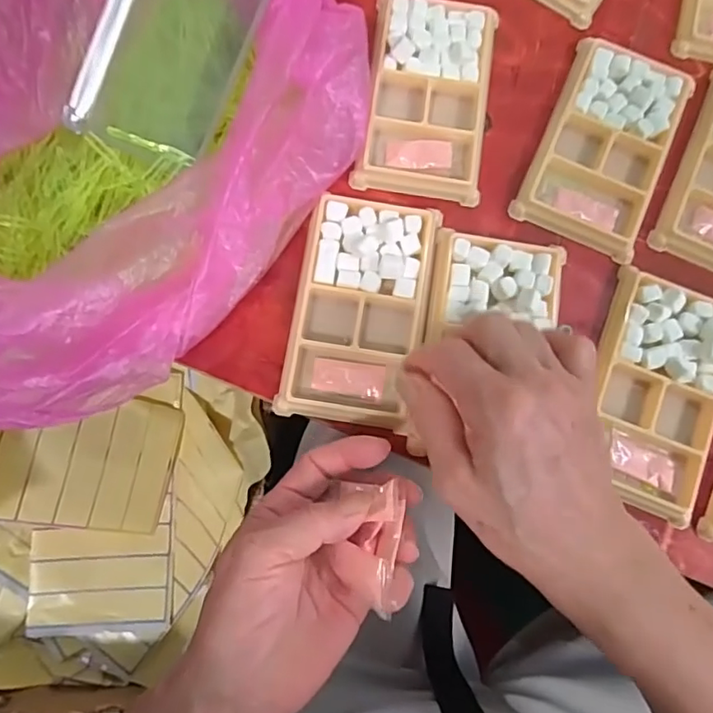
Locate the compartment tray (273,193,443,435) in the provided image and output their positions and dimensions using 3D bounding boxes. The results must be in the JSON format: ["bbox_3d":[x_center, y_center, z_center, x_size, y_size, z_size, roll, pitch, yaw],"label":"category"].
[{"bbox_3d":[0.003,-0.028,0.332,0.076,0.015,0.134,10,79,0],"label":"compartment tray"}]

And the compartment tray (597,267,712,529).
[{"bbox_3d":[0.176,0.021,0.331,0.073,0.015,0.133,20,79,2],"label":"compartment tray"}]

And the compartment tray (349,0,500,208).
[{"bbox_3d":[0.046,-0.168,0.360,0.077,0.016,0.134,9,79,-1],"label":"compartment tray"}]

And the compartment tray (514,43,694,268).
[{"bbox_3d":[0.161,-0.138,0.360,0.077,0.011,0.138,24,80,2],"label":"compartment tray"}]

